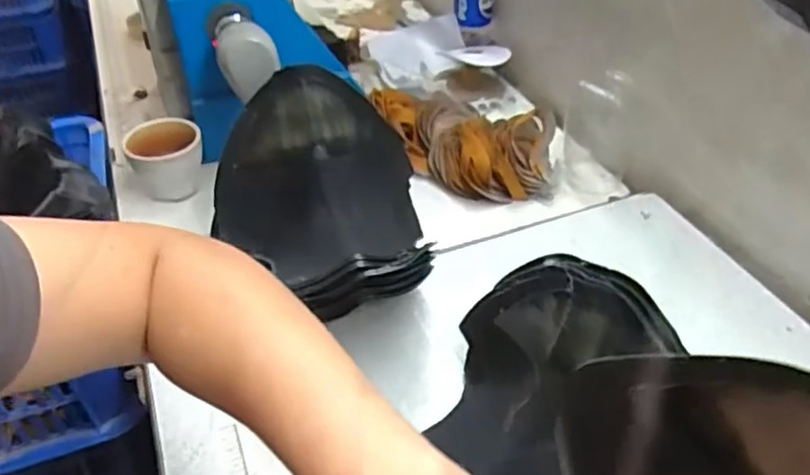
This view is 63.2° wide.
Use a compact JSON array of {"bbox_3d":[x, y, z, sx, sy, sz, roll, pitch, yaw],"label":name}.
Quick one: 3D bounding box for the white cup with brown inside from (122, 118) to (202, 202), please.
[{"bbox_3d":[-0.264,-0.084,0.734,0.080,0.061,0.092,-17,43,-16],"label":"white cup with brown inside"}]

